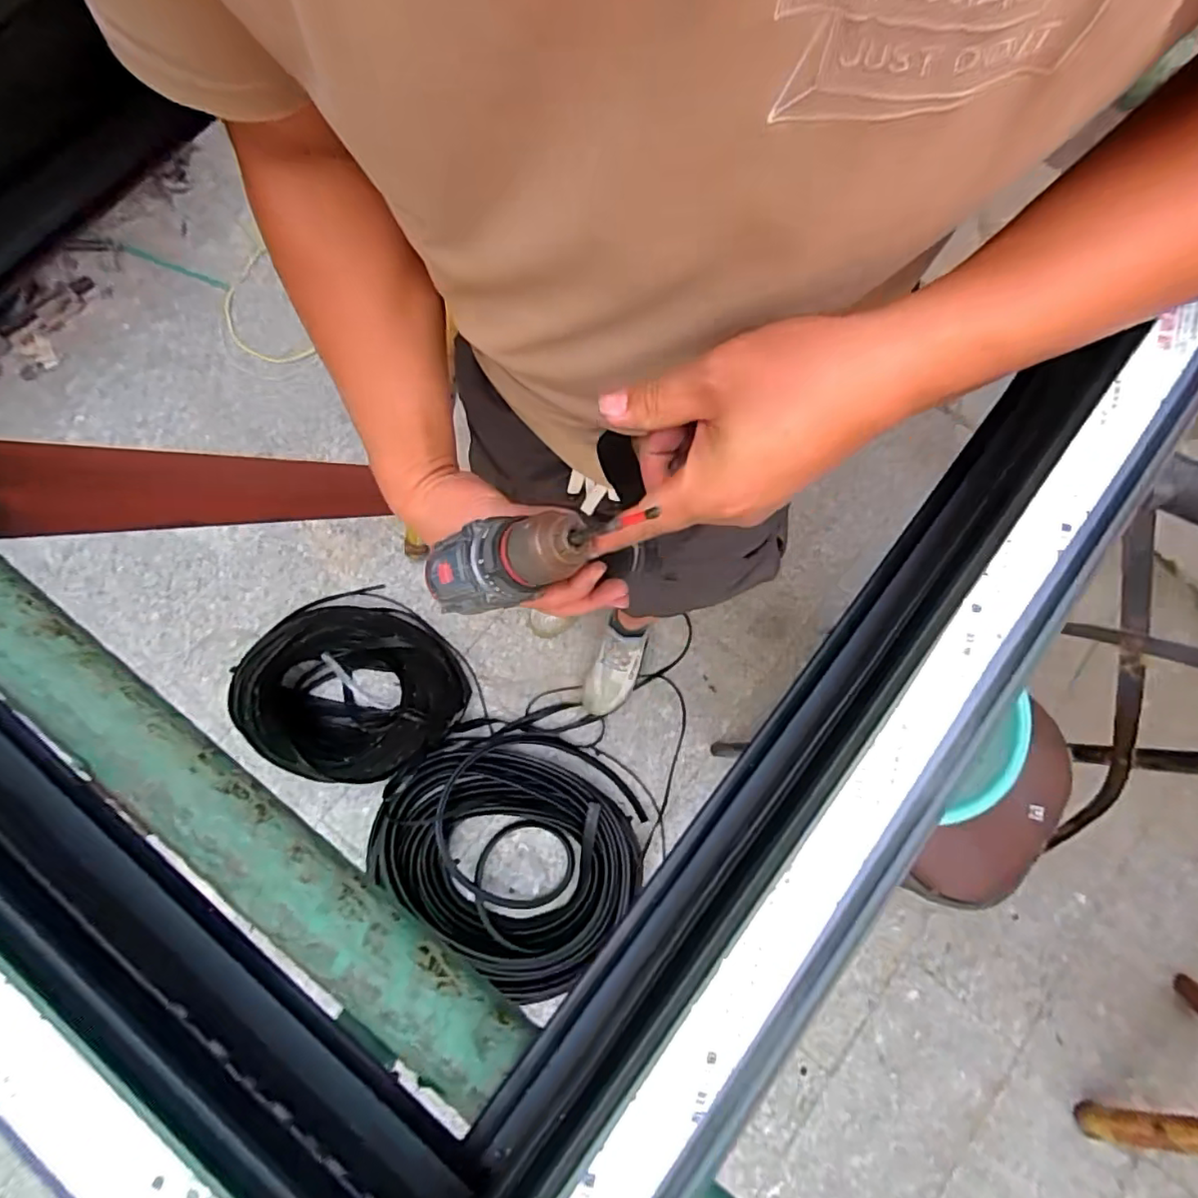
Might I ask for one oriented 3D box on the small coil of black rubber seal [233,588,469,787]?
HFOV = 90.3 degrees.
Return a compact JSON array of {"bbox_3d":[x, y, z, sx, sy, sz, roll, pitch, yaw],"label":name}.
[{"bbox_3d":[-0.561,0.204,1.365,0.436,0.162,0.419,42,80,8],"label":"small coil of black rubber seal"}]

